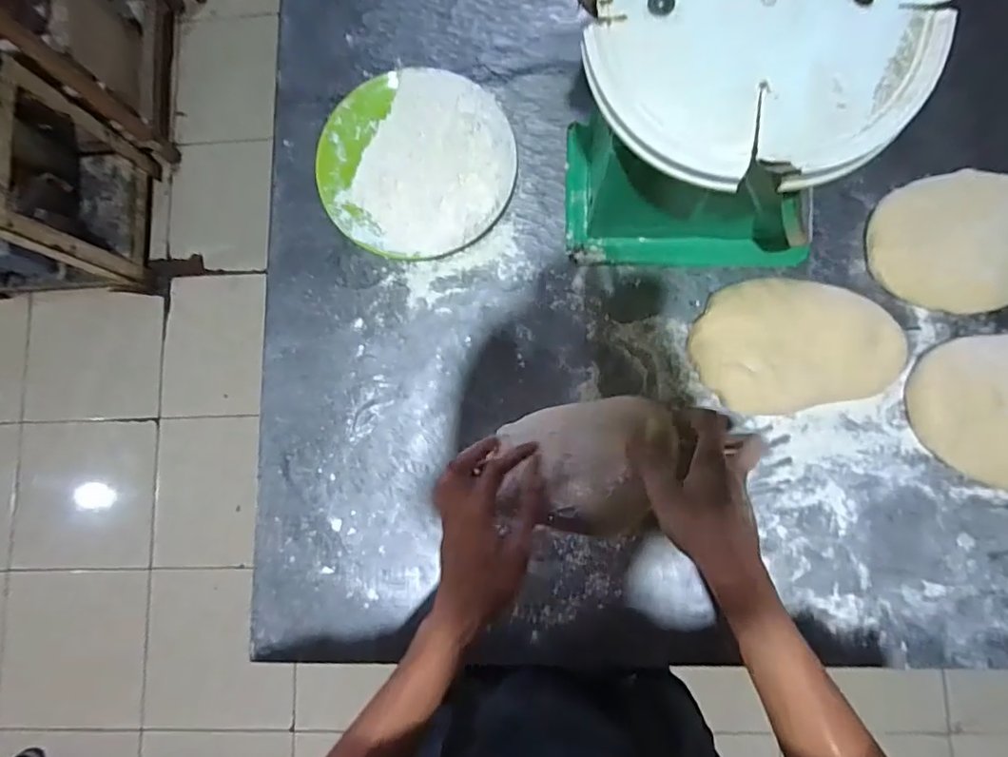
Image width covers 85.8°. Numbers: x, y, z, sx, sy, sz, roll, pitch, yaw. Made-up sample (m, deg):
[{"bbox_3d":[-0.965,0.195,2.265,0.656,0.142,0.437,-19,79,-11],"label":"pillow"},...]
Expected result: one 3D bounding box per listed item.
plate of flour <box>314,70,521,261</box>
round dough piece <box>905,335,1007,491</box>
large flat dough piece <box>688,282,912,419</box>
[{"bbox_3d":[-0.099,-0.242,0.607,0.212,0.035,0.212,0,83,4],"label":"plate of flour"},{"bbox_3d":[0.516,0.035,0.552,0.179,0.029,0.147,6,83,4],"label":"round dough piece"},{"bbox_3d":[0.309,-0.033,0.571,0.205,0.031,0.137,2,83,4],"label":"large flat dough piece"}]

